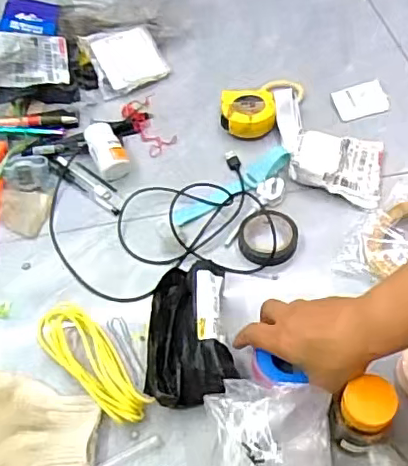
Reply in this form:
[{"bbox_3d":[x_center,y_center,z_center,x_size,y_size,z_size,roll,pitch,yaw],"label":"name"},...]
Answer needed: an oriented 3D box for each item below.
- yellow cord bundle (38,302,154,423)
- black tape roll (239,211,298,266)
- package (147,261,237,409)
[{"bbox_3d":[-0.111,0.124,0.556,0.158,0.036,0.055,36,64,27],"label":"yellow cord bundle"},{"bbox_3d":[0.074,0.004,0.646,0.066,0.020,0.071,-2,53,3],"label":"black tape roll"},{"bbox_3d":[-0.011,0.096,0.558,0.086,0.061,0.157,-3,53,3],"label":"package"}]

